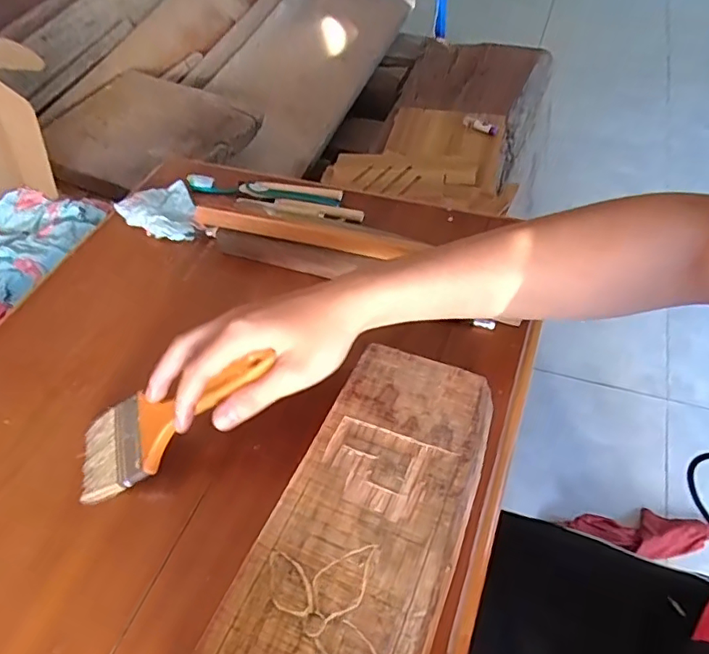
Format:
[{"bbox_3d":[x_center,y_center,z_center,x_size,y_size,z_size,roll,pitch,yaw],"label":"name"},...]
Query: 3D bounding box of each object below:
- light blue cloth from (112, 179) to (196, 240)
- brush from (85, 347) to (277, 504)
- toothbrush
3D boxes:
[{"bbox_3d":[-0.220,-0.128,0.619,0.079,0.023,0.092,-24,53,-13],"label":"light blue cloth"},{"bbox_3d":[-0.139,0.068,0.410,0.182,0.008,0.070,-29,57,18],"label":"brush"},{"bbox_3d":[-0.109,-0.157,0.636,0.189,0.014,0.019,13,53,15],"label":"toothbrush"}]

